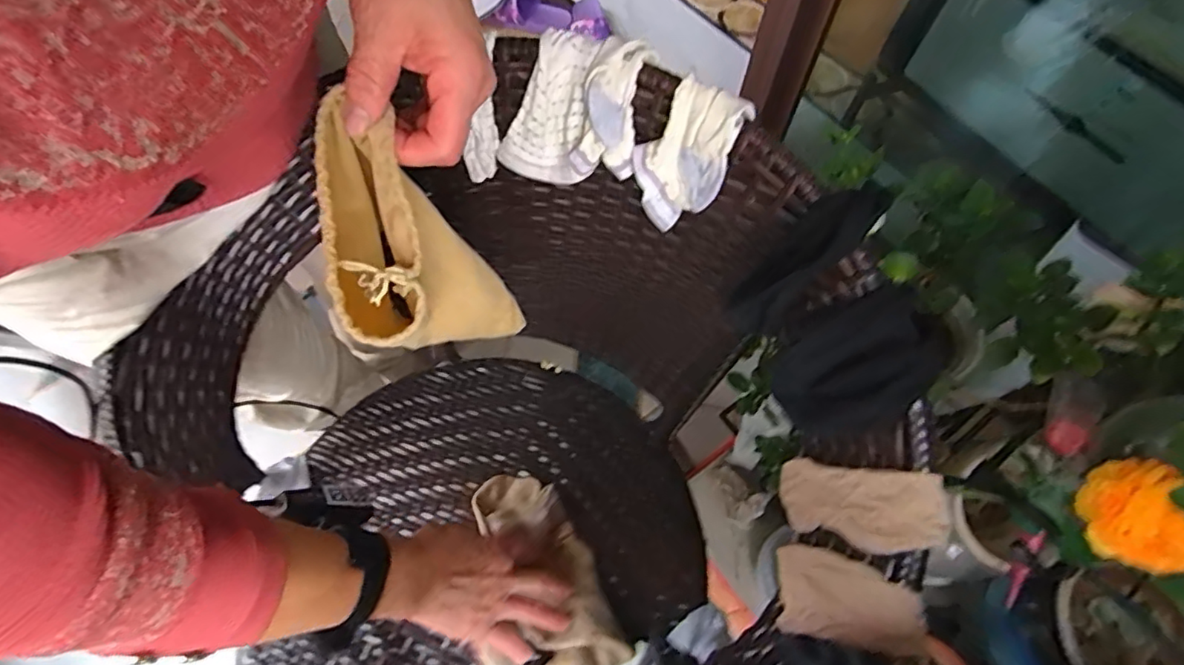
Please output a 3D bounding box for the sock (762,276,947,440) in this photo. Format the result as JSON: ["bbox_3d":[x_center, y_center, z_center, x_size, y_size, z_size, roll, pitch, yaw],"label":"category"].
[{"bbox_3d":[0.180,0.026,0.384,0.109,0.038,0.073,-43,62,19],"label":"sock"}]

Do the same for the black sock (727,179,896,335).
[{"bbox_3d":[0.142,-0.050,0.388,0.028,0.128,0.040,-4,54,-49],"label":"black sock"}]

